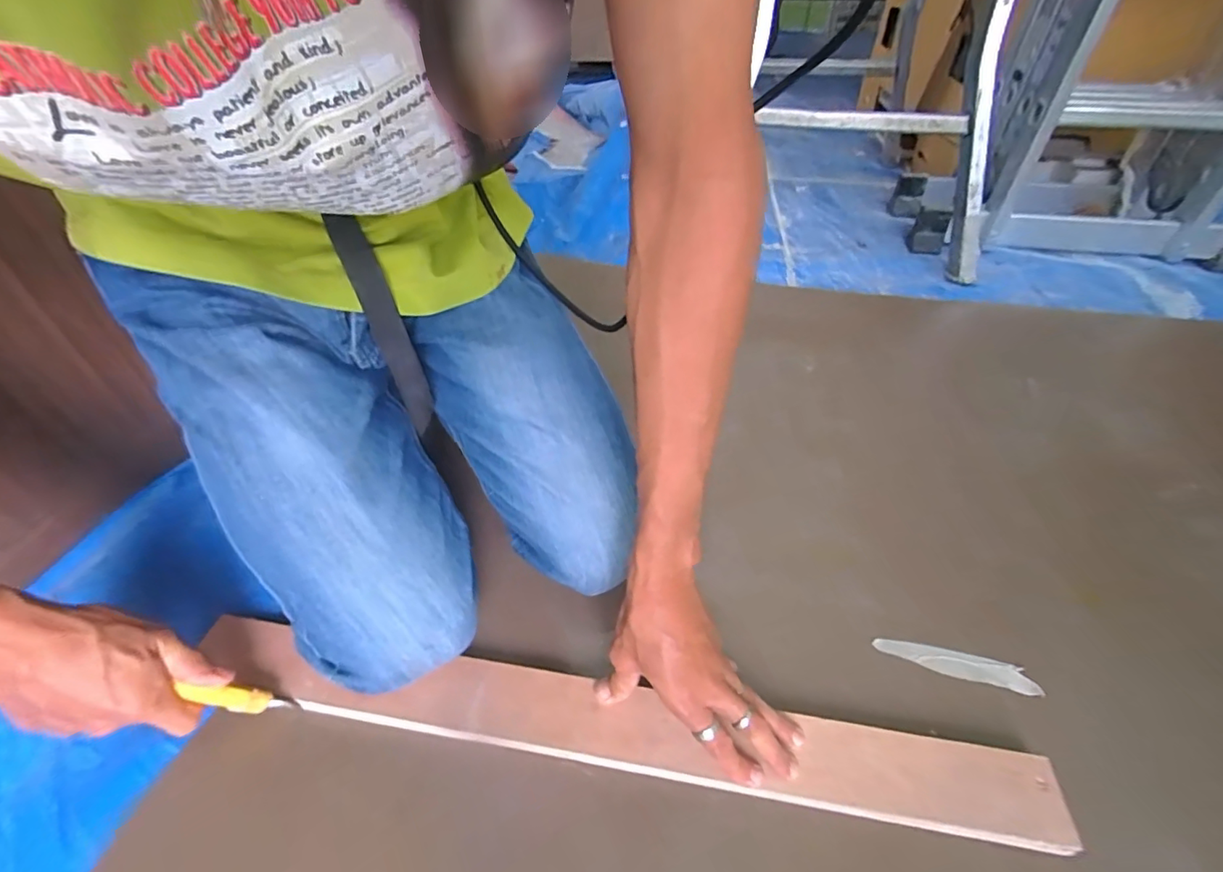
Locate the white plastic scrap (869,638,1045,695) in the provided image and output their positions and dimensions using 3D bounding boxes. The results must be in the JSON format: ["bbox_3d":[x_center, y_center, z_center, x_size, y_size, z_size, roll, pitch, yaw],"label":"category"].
[{"bbox_3d":[0.301,0.198,0.462,0.128,0.004,0.022,10,43,11],"label":"white plastic scrap"}]

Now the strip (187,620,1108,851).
[{"bbox_3d":[-0.009,0.221,0.410,0.651,0.016,0.060,7,45,6],"label":"strip"}]

